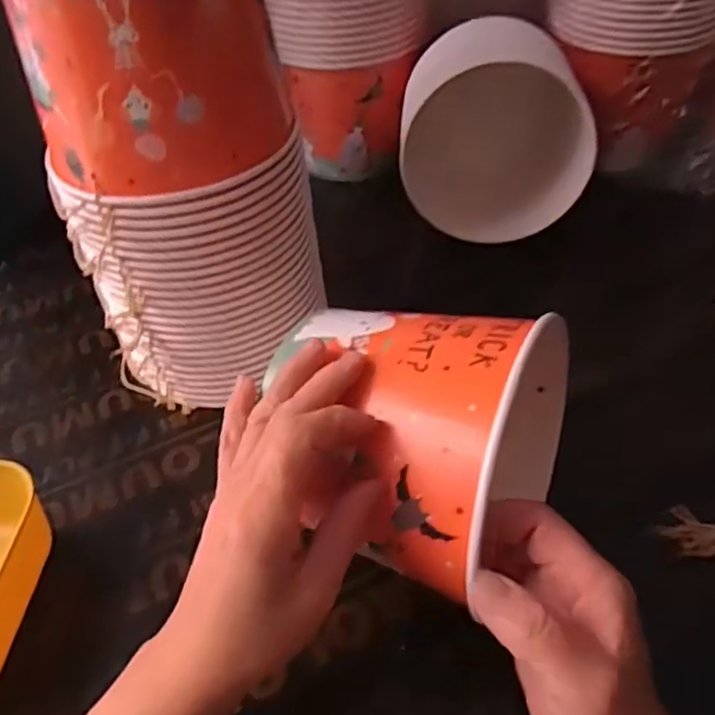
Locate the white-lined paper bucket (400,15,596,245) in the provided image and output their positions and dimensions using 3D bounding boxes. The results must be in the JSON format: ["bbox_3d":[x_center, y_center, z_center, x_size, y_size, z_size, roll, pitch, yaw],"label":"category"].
[{"bbox_3d":[0.124,-0.213,0.600,0.157,0.159,0.125,0,46,7],"label":"white-lined paper bucket"}]

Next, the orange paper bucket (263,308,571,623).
[{"bbox_3d":[0.035,0.031,0.367,0.137,0.132,0.162,22,52,25],"label":"orange paper bucket"}]

